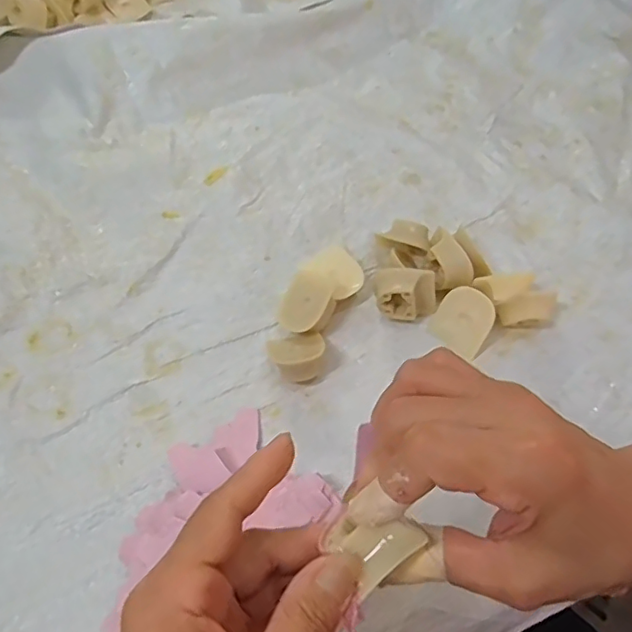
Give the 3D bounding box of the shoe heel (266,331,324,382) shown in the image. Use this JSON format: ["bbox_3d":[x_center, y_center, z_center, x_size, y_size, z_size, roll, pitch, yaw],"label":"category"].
[{"bbox_3d":[-0.013,0.027,0.416,0.040,0.026,0.034,-12,61,-7],"label":"shoe heel"}]

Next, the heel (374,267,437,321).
[{"bbox_3d":[0.069,-0.015,0.437,0.050,0.043,0.032,13,61,7],"label":"heel"}]

